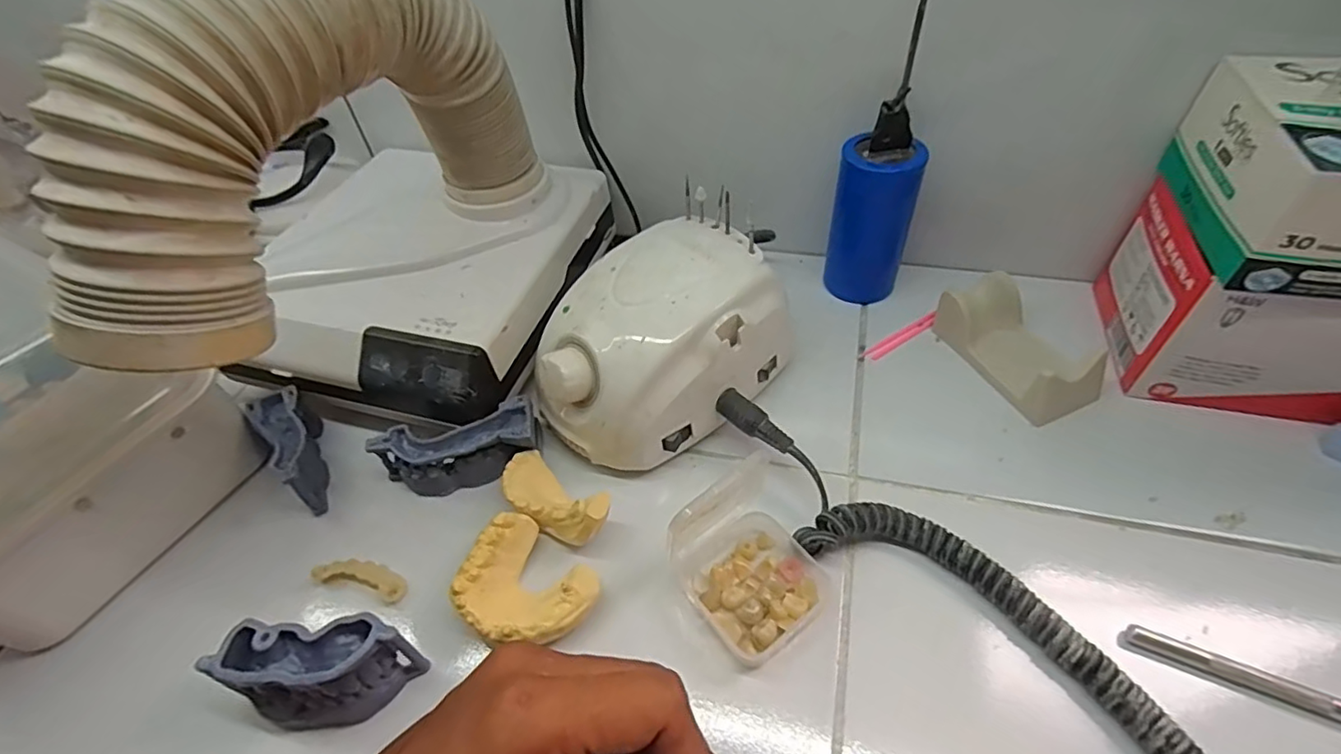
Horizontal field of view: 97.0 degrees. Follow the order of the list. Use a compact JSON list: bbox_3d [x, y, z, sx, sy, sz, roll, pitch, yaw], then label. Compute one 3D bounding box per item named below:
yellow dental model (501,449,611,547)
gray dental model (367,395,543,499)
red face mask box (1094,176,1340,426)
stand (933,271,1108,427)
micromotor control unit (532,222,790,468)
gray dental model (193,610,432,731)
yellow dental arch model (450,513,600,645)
[{"bbox_3d":[-0.060,0.066,0.308,0.066,0.026,0.033,23,53,39],"label":"yellow dental model"},{"bbox_3d":[-0.116,0.041,0.330,0.087,0.031,0.030,-17,49,-10],"label":"gray dental model"},{"bbox_3d":[0.366,-0.036,0.317,0.208,0.074,0.107,9,50,13],"label":"red face mask box"},{"bbox_3d":[0.210,-0.020,0.359,0.051,0.031,0.089,-18,49,-11],"label":"stand"},{"bbox_3d":[-0.006,-0.018,0.335,0.099,0.074,0.134,28,56,26],"label":"micromotor control unit"},{"bbox_3d":[-0.149,0.126,0.253,0.073,0.037,0.032,-4,48,1],"label":"gray dental model"},{"bbox_3d":[-0.069,0.100,0.280,0.063,0.025,0.052,30,57,28],"label":"yellow dental arch model"}]

